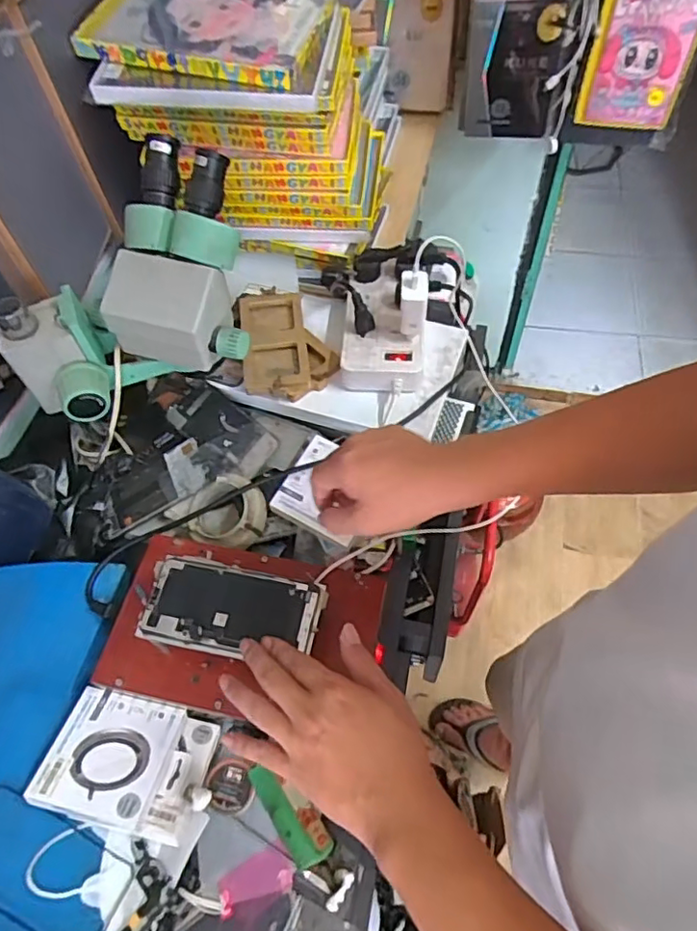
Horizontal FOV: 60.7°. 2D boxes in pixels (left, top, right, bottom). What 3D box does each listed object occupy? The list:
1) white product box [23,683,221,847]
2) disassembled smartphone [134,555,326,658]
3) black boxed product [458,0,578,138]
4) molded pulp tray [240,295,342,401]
[{"bbox_3d":[-0.204,0.274,0.552,0.138,0.030,0.110,18,39,-1],"label":"white product box"},{"bbox_3d":[-0.105,0.127,0.542,0.159,0.012,0.080,4,58,5],"label":"disassembled smartphone"},{"bbox_3d":[0.276,-0.656,0.982,0.163,0.224,0.047,11,59,11],"label":"black boxed product"},{"bbox_3d":[-0.078,-0.157,0.762,0.115,0.031,0.161,-8,57,-1],"label":"molded pulp tray"}]

